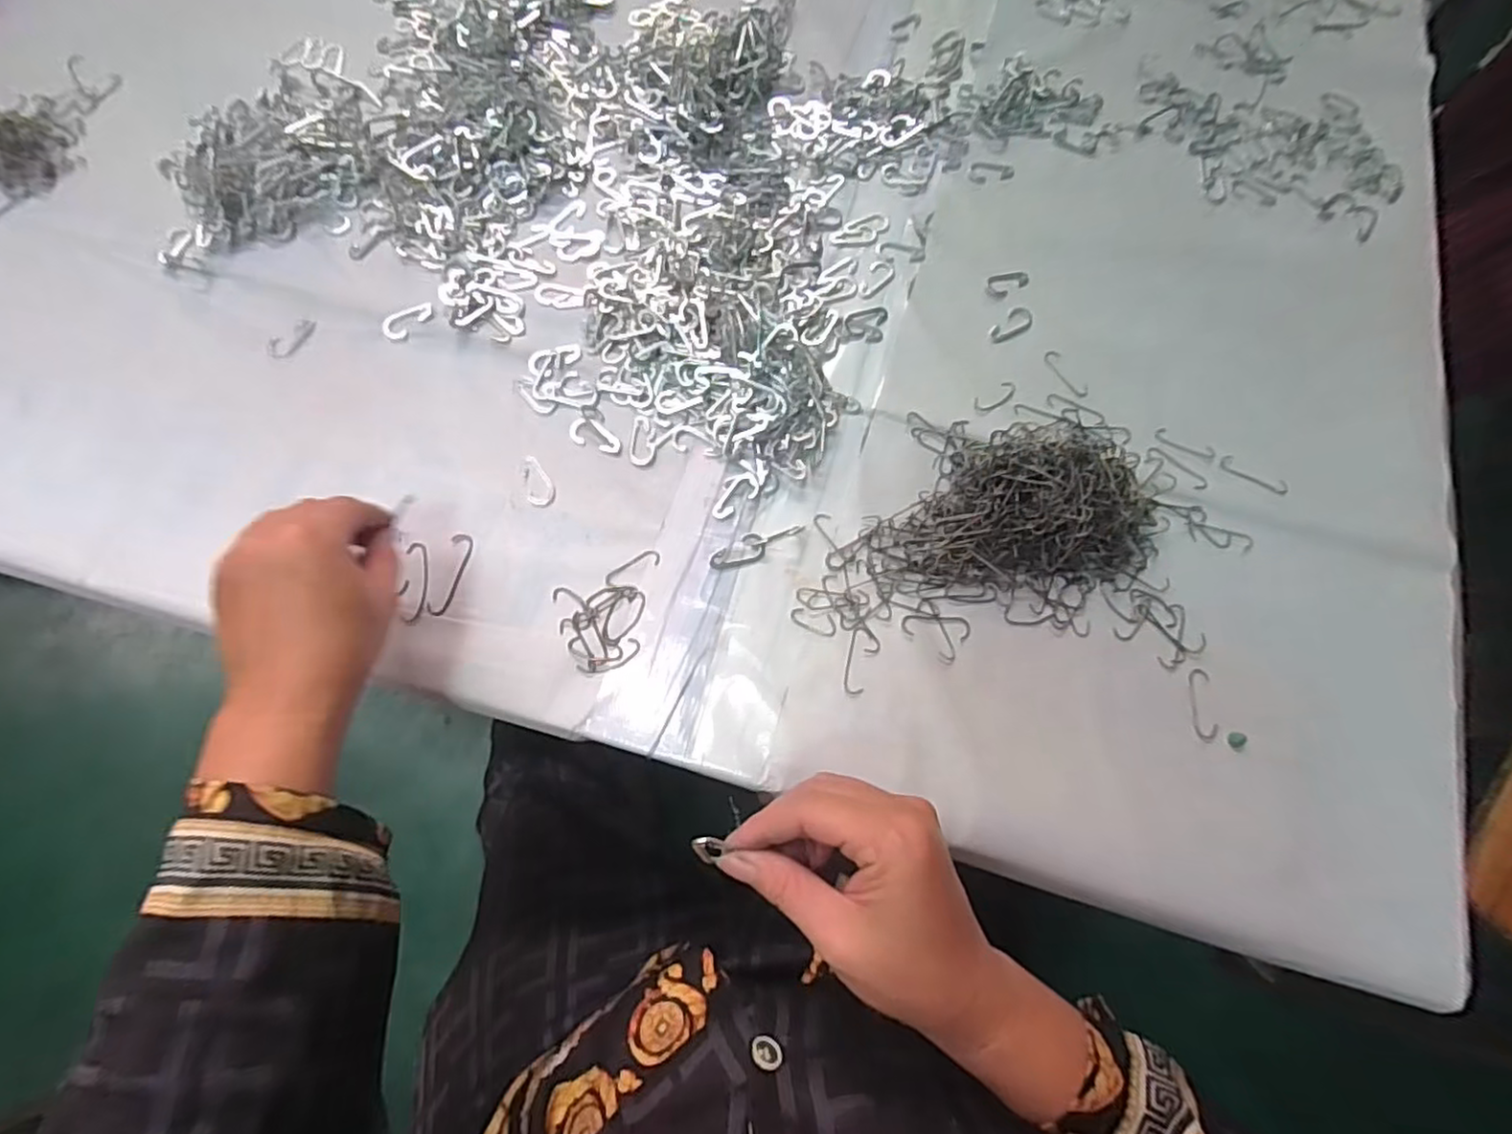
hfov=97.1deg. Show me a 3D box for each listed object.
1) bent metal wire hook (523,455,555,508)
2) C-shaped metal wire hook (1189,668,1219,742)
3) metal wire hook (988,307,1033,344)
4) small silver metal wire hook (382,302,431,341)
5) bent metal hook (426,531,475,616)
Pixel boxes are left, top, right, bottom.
[{"bbox_3d":[-0.144,-0.058,0.438,0.018,0.004,0.038,-15,73,-6],"label":"bent metal wire hook"},{"bbox_3d":[0.271,0.084,0.406,0.014,0.004,0.043,0,72,-1],"label":"C-shaped metal wire hook"},{"bbox_3d":[0.186,-0.177,0.488,0.036,0.004,0.019,-30,75,-10],"label":"metal wire hook"},{"bbox_3d":[-0.246,-0.175,0.471,0.020,0.006,0.035,41,76,11],"label":"small silver metal wire hook"},{"bbox_3d":[-0.191,0.004,0.418,0.013,0.004,0.055,14,72,3],"label":"bent metal hook"}]

